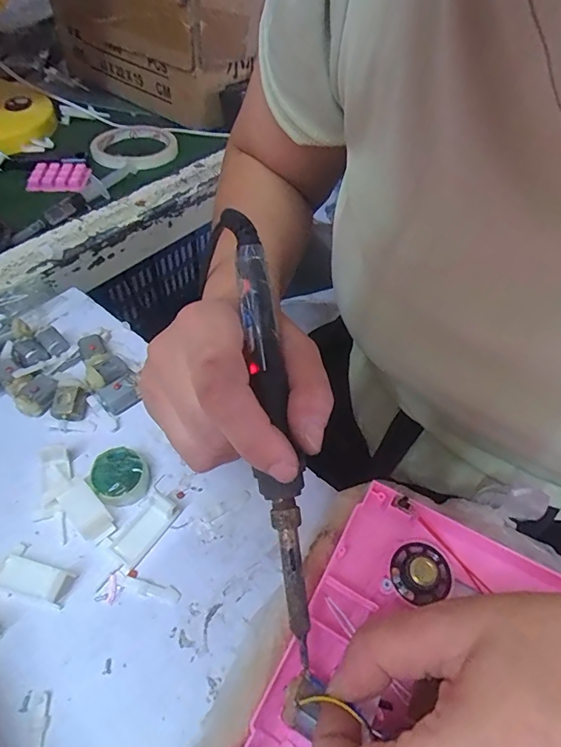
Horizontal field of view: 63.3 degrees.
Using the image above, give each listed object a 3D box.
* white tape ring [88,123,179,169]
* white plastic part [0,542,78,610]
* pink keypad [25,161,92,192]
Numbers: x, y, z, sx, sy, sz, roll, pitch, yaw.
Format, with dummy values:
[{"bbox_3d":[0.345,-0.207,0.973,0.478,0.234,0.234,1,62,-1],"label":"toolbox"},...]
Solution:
[{"bbox_3d":[-0.177,-0.274,0.547,0.100,0.013,0.106,2,50,-2],"label":"white tape ring"},{"bbox_3d":[-0.140,0.105,0.246,0.058,0.011,0.023,13,51,8],"label":"white plastic part"},{"bbox_3d":[-0.241,-0.216,0.496,0.058,0.008,0.051,3,50,-1],"label":"pink keypad"}]

